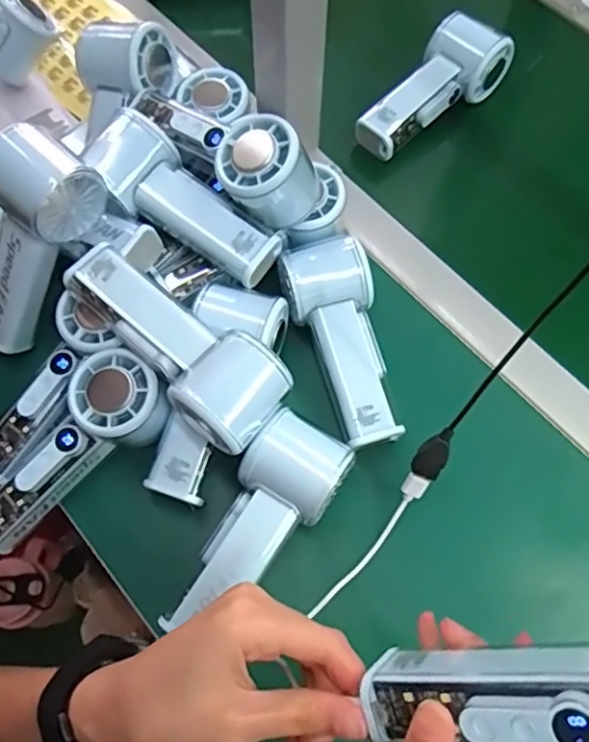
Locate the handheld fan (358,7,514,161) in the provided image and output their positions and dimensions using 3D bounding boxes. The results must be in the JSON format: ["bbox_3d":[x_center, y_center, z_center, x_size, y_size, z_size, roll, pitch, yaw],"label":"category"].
[{"bbox_3d":[0.120,-0.245,0.540,0.060,0.046,0.144,42,72,16],"label":"handheld fan"}]

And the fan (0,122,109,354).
[{"bbox_3d":[-0.178,-0.080,0.418,0.053,0.147,0.054,36,27,14],"label":"fan"}]

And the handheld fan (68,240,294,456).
[{"bbox_3d":[-0.075,-0.017,0.391,0.146,0.048,0.062,37,70,15],"label":"handheld fan"}]

